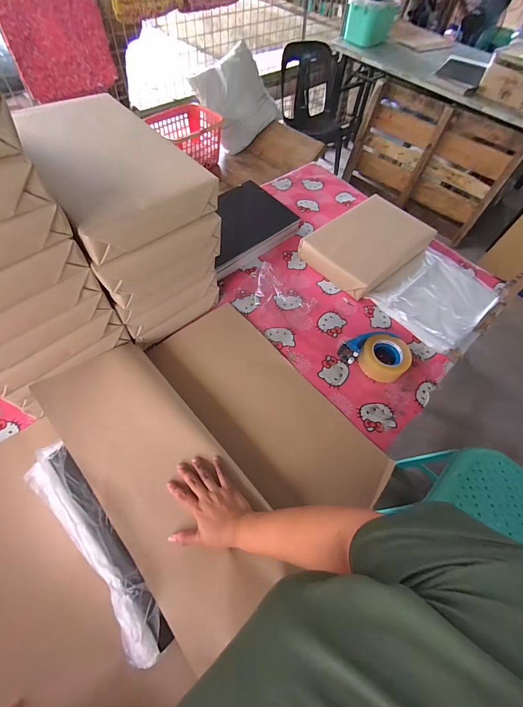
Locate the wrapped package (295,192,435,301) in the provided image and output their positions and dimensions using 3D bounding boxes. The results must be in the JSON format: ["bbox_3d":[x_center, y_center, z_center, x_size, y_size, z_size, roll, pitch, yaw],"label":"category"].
[{"bbox_3d":[0.347,-0.356,1.029,0.385,0.073,0.264,-36,68,-22],"label":"wrapped package"}]

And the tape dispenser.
[{"bbox_3d":[0.302,-0.001,0.829,0.171,0.060,0.118,30,62,13],"label":"tape dispenser"}]

